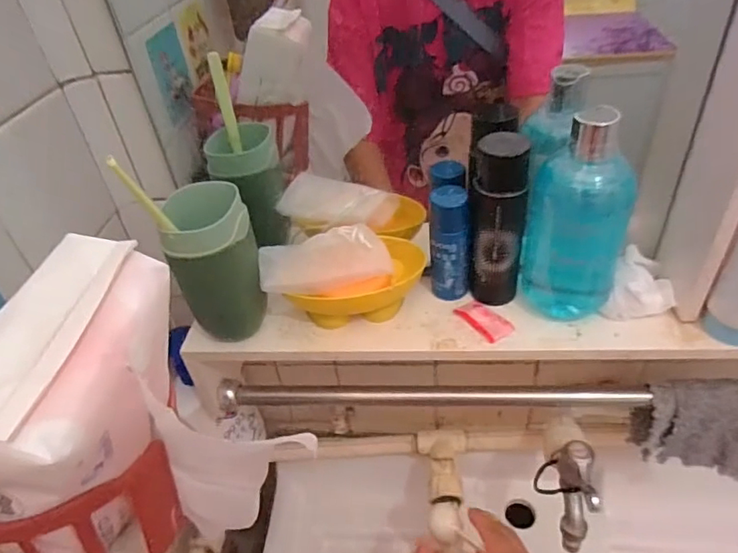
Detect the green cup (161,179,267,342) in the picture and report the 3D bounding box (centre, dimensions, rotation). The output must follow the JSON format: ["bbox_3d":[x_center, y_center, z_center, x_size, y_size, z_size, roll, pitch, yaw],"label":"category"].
[{"bbox_3d":[-0.114,-0.008,0.406,0.062,0.117,0.072,-17,40,-12],"label":"green cup"}]

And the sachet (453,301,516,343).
[{"bbox_3d":[0.094,0.034,0.424,0.027,0.007,0.044,-24,42,-20],"label":"sachet"}]

